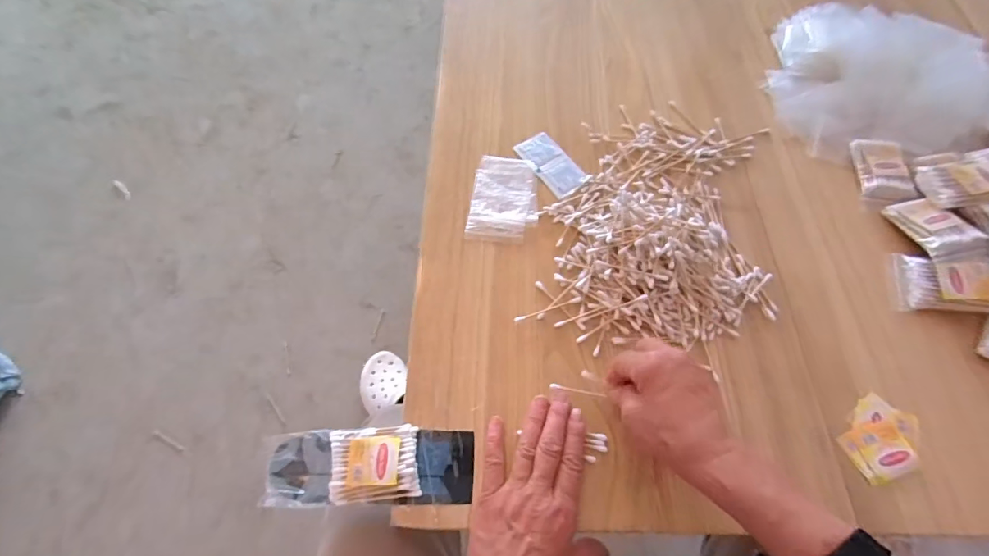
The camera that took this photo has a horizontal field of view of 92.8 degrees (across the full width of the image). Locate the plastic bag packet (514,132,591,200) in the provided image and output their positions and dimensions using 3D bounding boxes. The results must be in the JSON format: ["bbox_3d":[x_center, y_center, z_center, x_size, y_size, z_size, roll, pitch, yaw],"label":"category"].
[{"bbox_3d":[0.071,-0.143,0.584,0.048,0.007,0.100,-30,65,-15],"label":"plastic bag packet"}]

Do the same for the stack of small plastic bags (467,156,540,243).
[{"bbox_3d":[0.011,-0.095,0.555,0.078,0.007,0.117,5,62,4],"label":"stack of small plastic bags"}]

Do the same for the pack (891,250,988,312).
[{"bbox_3d":[0.455,0.003,0.473,0.086,0.015,0.063,-5,66,30],"label":"pack"}]

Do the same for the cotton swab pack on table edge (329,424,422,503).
[{"bbox_3d":[-0.105,0.162,0.413,0.075,0.021,0.059,-5,62,-2],"label":"cotton swab pack on table edge"}]

